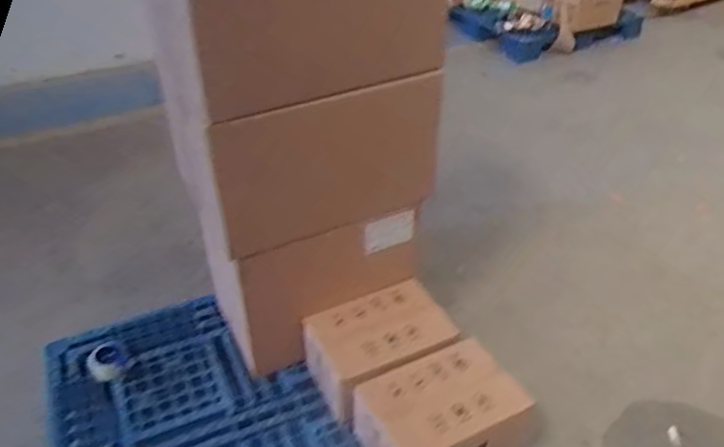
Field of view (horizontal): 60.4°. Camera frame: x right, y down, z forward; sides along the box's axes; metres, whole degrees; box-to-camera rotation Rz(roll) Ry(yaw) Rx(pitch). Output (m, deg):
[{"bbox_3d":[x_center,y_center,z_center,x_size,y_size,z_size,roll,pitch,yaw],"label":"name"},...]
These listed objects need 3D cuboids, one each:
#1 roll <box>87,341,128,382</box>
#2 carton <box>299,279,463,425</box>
[{"bbox_3d":[-0.708,0.381,1.730,0.100,0.043,0.119,-21,42,-23],"label":"roll"},{"bbox_3d":[0.057,0.319,1.677,0.389,0.167,0.250,-20,41,-22],"label":"carton"}]

